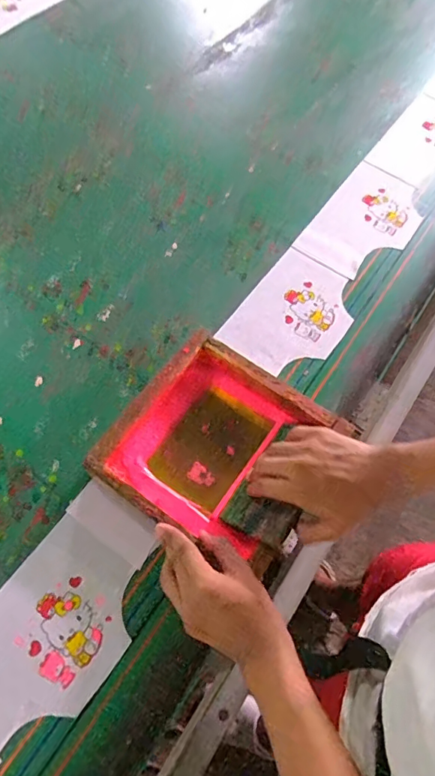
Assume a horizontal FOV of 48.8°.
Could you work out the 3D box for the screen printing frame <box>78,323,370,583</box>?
[{"bbox_3d":[0.003,0.074,0.611,0.249,0.067,0.234,30,65,14],"label":"screen printing frame"}]

